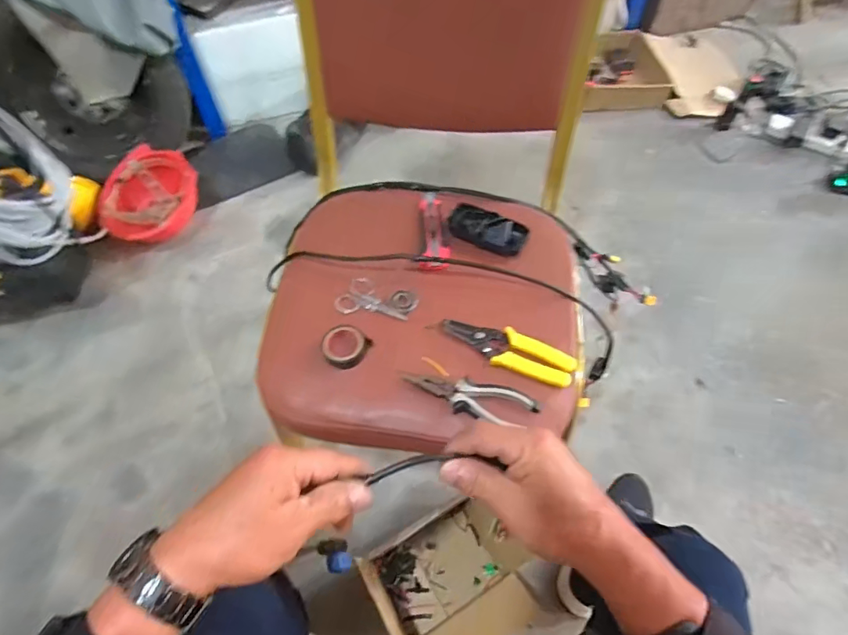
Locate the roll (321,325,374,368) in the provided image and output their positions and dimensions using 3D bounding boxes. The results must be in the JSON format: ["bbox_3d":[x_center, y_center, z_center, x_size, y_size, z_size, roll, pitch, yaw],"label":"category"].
[{"bbox_3d":[-0.093,0.032,0.573,0.052,0.015,0.052,0,59,0],"label":"roll"}]

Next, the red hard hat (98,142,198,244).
[{"bbox_3d":[-0.682,-0.296,1.209,0.227,0.148,0.216,0,61,1],"label":"red hard hat"}]

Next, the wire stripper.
[{"bbox_3d":[0.100,0.037,0.581,0.155,0.012,0.048,19,60,11],"label":"wire stripper"}]

